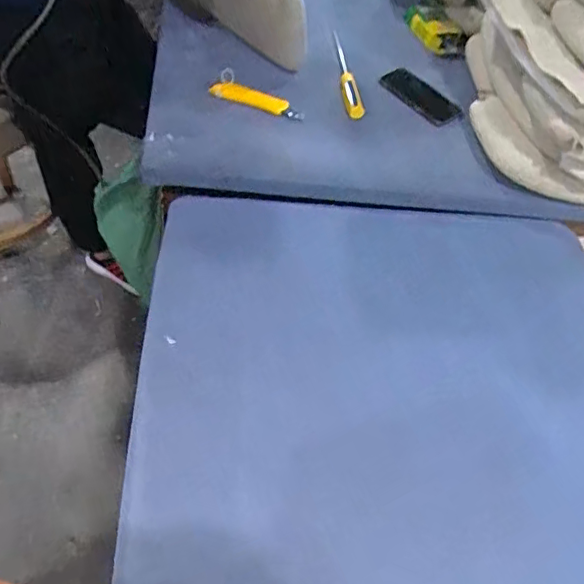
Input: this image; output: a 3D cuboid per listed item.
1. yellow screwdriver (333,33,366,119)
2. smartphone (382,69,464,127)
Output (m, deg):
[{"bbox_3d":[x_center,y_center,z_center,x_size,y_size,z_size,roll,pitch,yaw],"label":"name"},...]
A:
[{"bbox_3d":[0.100,-0.387,1.019,0.038,0.034,0.177,-7,68,-10],"label":"yellow screwdriver"},{"bbox_3d":[0.242,-0.366,1.065,0.155,0.009,0.064,38,70,5],"label":"smartphone"}]

